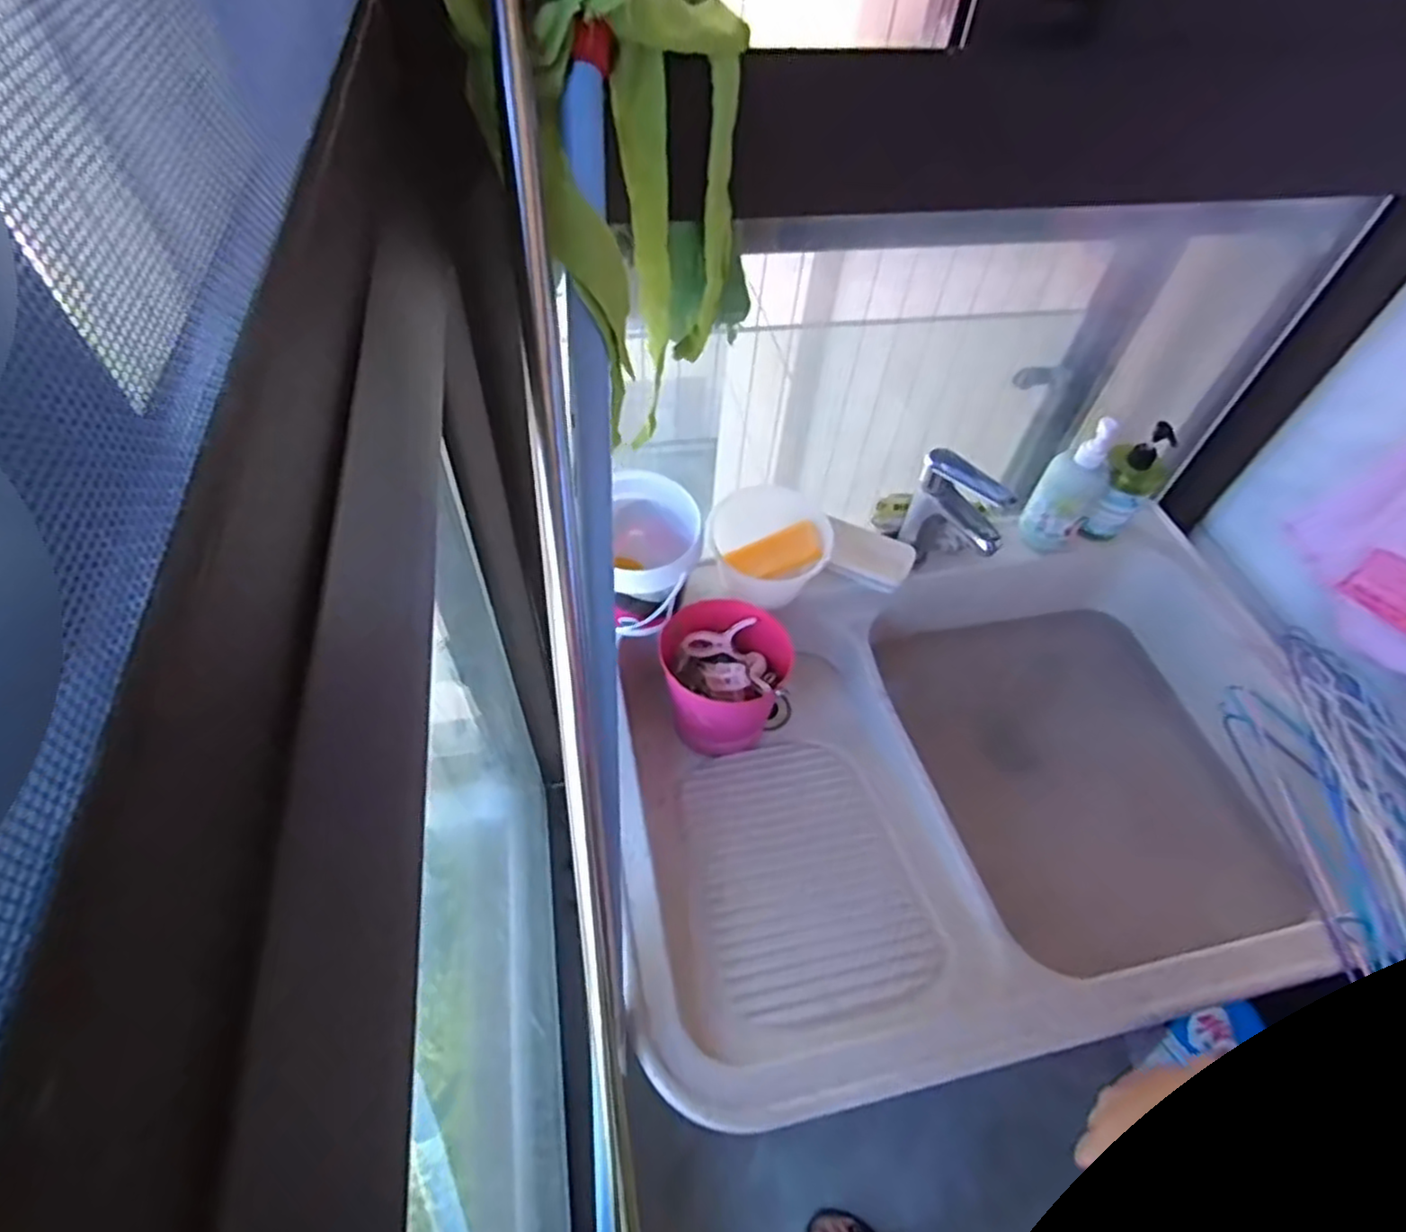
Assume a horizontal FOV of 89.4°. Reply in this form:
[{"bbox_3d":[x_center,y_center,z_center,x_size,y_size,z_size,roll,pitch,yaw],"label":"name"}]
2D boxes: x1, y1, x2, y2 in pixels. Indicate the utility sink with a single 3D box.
[{"bbox_3d":[0.300,0.243,0.917,0.806,0.354,0.544,-8,54,-10],"label":"utility sink"}]

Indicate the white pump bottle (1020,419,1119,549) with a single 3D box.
[{"bbox_3d":[0.475,-0.170,0.911,0.072,0.187,0.057,34,58,20],"label":"white pump bottle"}]

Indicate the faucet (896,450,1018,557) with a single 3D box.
[{"bbox_3d":[0.302,-0.115,0.856,0.039,0.133,0.125,-27,59,-22],"label":"faucet"}]

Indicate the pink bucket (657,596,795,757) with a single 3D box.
[{"bbox_3d":[0.022,0.073,0.877,0.146,0.123,0.143,22,54,12],"label":"pink bucket"}]

